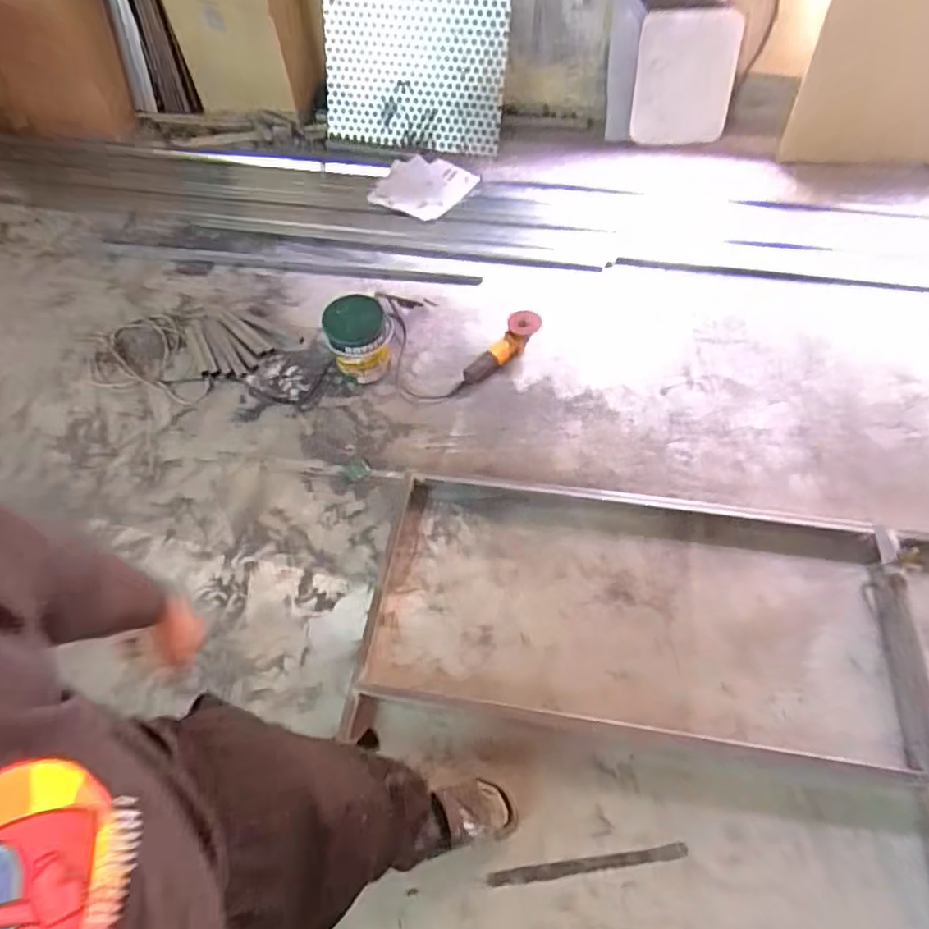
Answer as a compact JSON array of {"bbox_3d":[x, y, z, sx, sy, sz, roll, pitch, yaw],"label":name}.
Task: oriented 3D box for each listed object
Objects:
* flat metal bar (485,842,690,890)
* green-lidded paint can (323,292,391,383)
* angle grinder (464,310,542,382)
[{"bbox_3d":[0.239,0.777,1.150,0.384,0.011,0.026,-7,59,-3],"label":"flat metal bar"},{"bbox_3d":[-0.297,-0.356,1.718,0.180,0.207,0.164,0,56,0],"label":"green-lidded paint can"},{"bbox_3d":[0.118,-0.337,1.732,0.282,0.092,0.083,-44,67,1],"label":"angle grinder"}]

